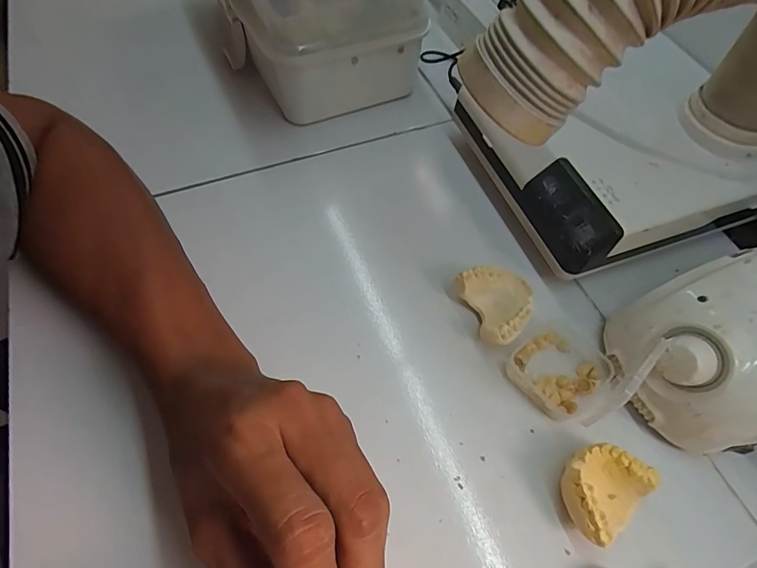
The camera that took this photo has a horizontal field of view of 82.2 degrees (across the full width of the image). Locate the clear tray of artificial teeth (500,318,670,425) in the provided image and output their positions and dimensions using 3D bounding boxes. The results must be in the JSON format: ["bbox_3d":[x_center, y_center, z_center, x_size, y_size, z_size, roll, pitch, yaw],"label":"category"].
[{"bbox_3d":[0.130,0.051,0.286,0.067,0.047,0.067,-36,61,-20],"label":"clear tray of artificial teeth"}]

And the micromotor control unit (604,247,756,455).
[{"bbox_3d":[0.231,0.042,0.272,0.138,0.078,0.103,-14,61,-11],"label":"micromotor control unit"}]

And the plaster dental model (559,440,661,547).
[{"bbox_3d":[0.132,0.118,0.256,0.056,0.027,0.041,-27,65,-17],"label":"plaster dental model"}]

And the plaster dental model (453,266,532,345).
[{"bbox_3d":[0.088,0.016,0.315,0.048,0.026,0.056,-17,62,-12],"label":"plaster dental model"}]

